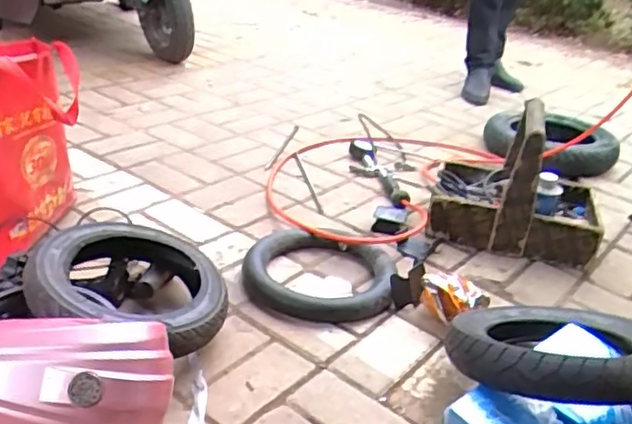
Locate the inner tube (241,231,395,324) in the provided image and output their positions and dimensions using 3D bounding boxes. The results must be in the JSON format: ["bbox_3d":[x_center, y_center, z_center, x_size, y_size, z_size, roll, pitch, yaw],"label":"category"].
[{"bbox_3d":[0.007,0.113,1.162,0.281,0.040,0.248,15,29,15],"label":"inner tube"}]

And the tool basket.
[{"bbox_3d":[0.445,-0.076,1.369,0.342,0.271,0.245,13,28,11],"label":"tool basket"}]

